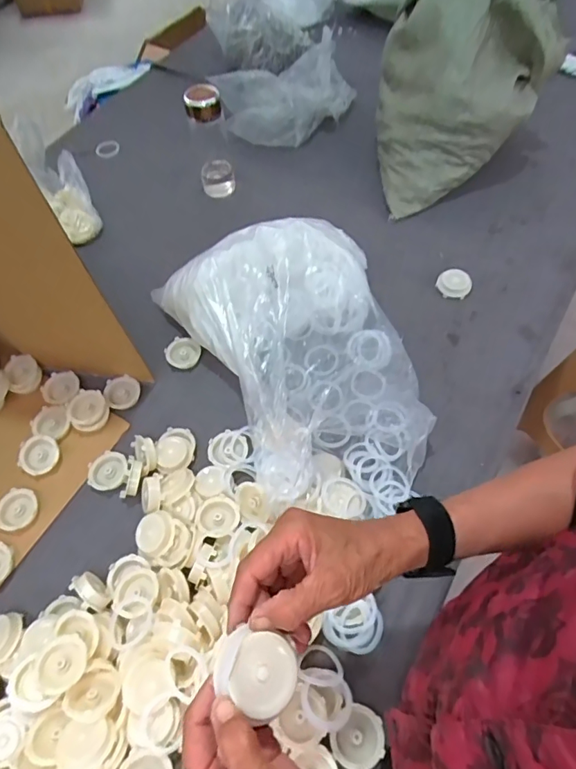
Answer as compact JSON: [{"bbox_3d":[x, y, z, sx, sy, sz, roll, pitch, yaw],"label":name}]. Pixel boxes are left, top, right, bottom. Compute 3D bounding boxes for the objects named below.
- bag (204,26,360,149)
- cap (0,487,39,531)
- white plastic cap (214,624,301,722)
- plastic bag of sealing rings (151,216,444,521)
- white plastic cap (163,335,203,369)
[{"bbox_3d":[0.005,-0.659,1.095,0.301,0.144,0.167,-27,62,-13],"label":"bag"},{"bbox_3d":[-0.385,0.178,0.678,0.059,0.012,0.057,-31,72,-20],"label":"cap"},{"bbox_3d":[-0.021,0.191,0.316,0.052,0.016,0.044,22,50,-6],"label":"white plastic cap"},{"bbox_3d":[0.019,-0.038,0.710,0.343,0.136,0.477,-17,60,-7],"label":"plastic bag of sealing rings"},{"bbox_3d":[-0.177,-0.054,0.812,0.059,0.014,0.055,21,67,1],"label":"white plastic cap"}]

